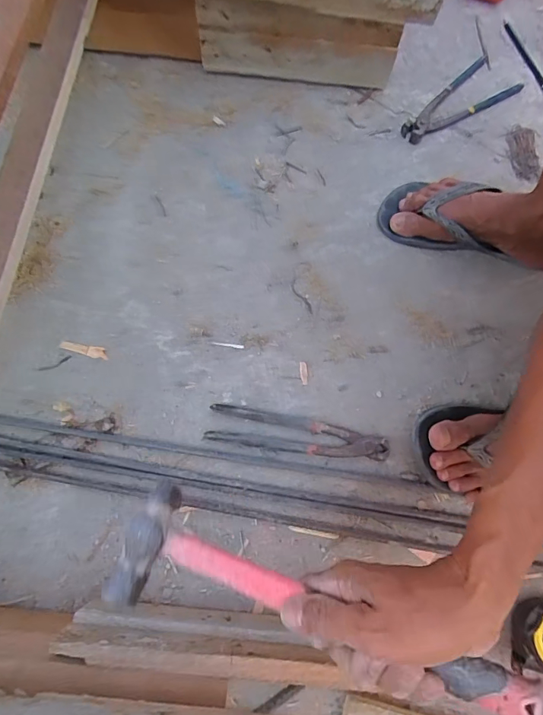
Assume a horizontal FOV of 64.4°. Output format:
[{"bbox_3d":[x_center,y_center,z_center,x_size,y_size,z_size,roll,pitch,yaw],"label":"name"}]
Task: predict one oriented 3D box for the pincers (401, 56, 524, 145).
[{"bbox_3d":[0.298,-0.405,0.691,0.215,0.014,0.084,-38,78,-11],"label":"pincers"}]

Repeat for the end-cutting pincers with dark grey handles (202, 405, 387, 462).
[{"bbox_3d":[0.032,0.096,0.536,0.220,0.017,0.047,9,74,1],"label":"end-cutting pincers with dark grey handles"}]

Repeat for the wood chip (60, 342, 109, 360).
[{"bbox_3d":[-0.246,-0.010,0.568,0.063,0.004,0.015,11,74,2],"label":"wood chip"}]

